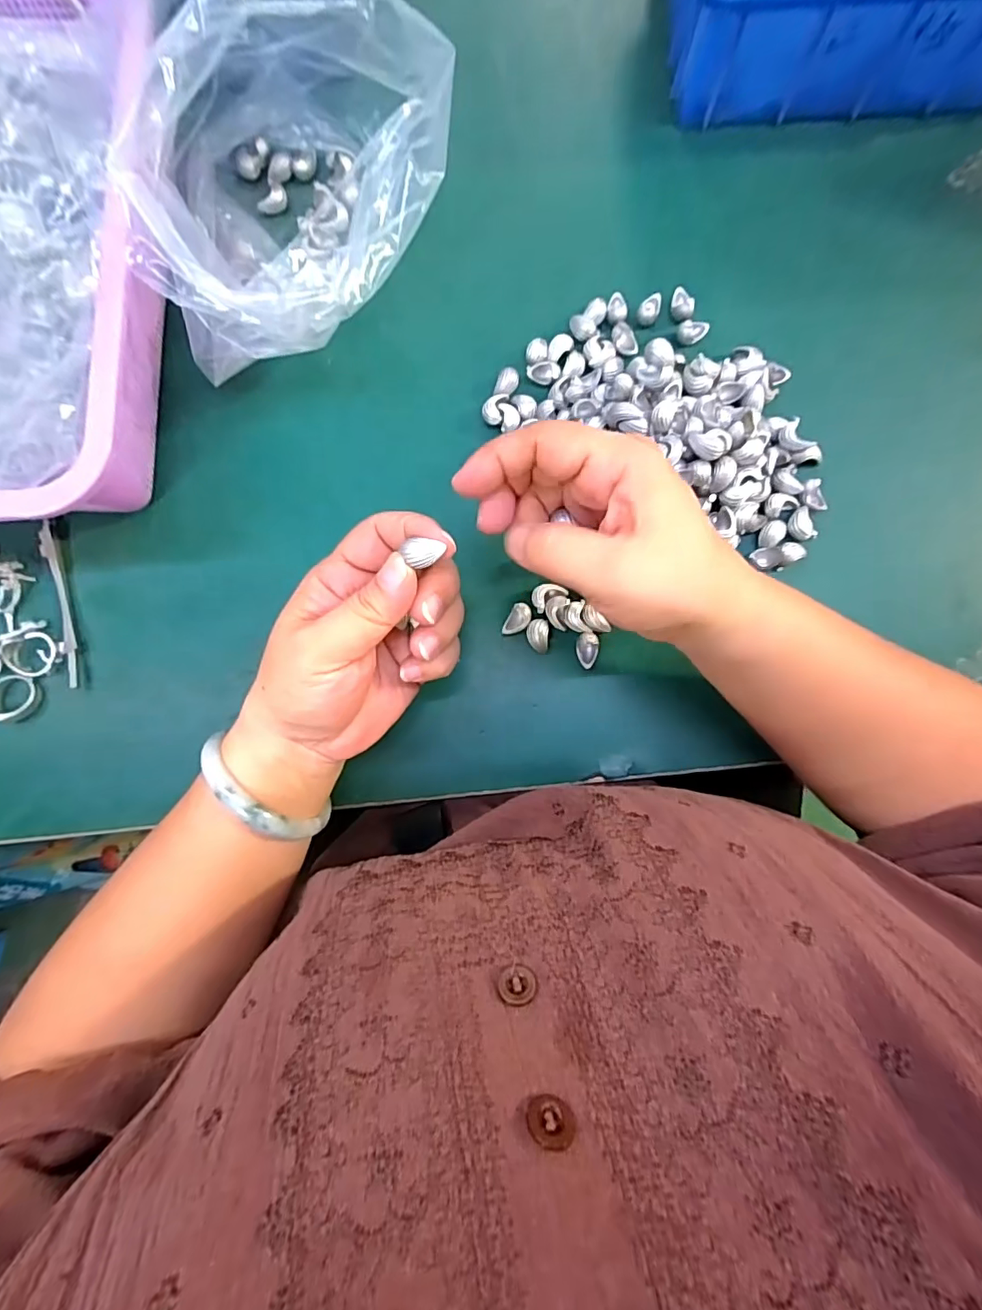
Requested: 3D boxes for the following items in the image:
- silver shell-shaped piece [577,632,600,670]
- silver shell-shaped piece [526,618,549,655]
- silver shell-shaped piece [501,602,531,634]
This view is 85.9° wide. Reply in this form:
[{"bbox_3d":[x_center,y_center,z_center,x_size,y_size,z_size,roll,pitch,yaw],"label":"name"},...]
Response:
[{"bbox_3d":[0.055,-0.002,0.302,0.012,0.004,0.020,-2,85,0],"label":"silver shell-shaped piece"},{"bbox_3d":[0.027,-0.011,0.302,0.012,0.005,0.019,-1,85,0],"label":"silver shell-shaped piece"},{"bbox_3d":[0.016,-0.020,0.303,0.012,0.006,0.019,29,85,2],"label":"silver shell-shaped piece"}]

